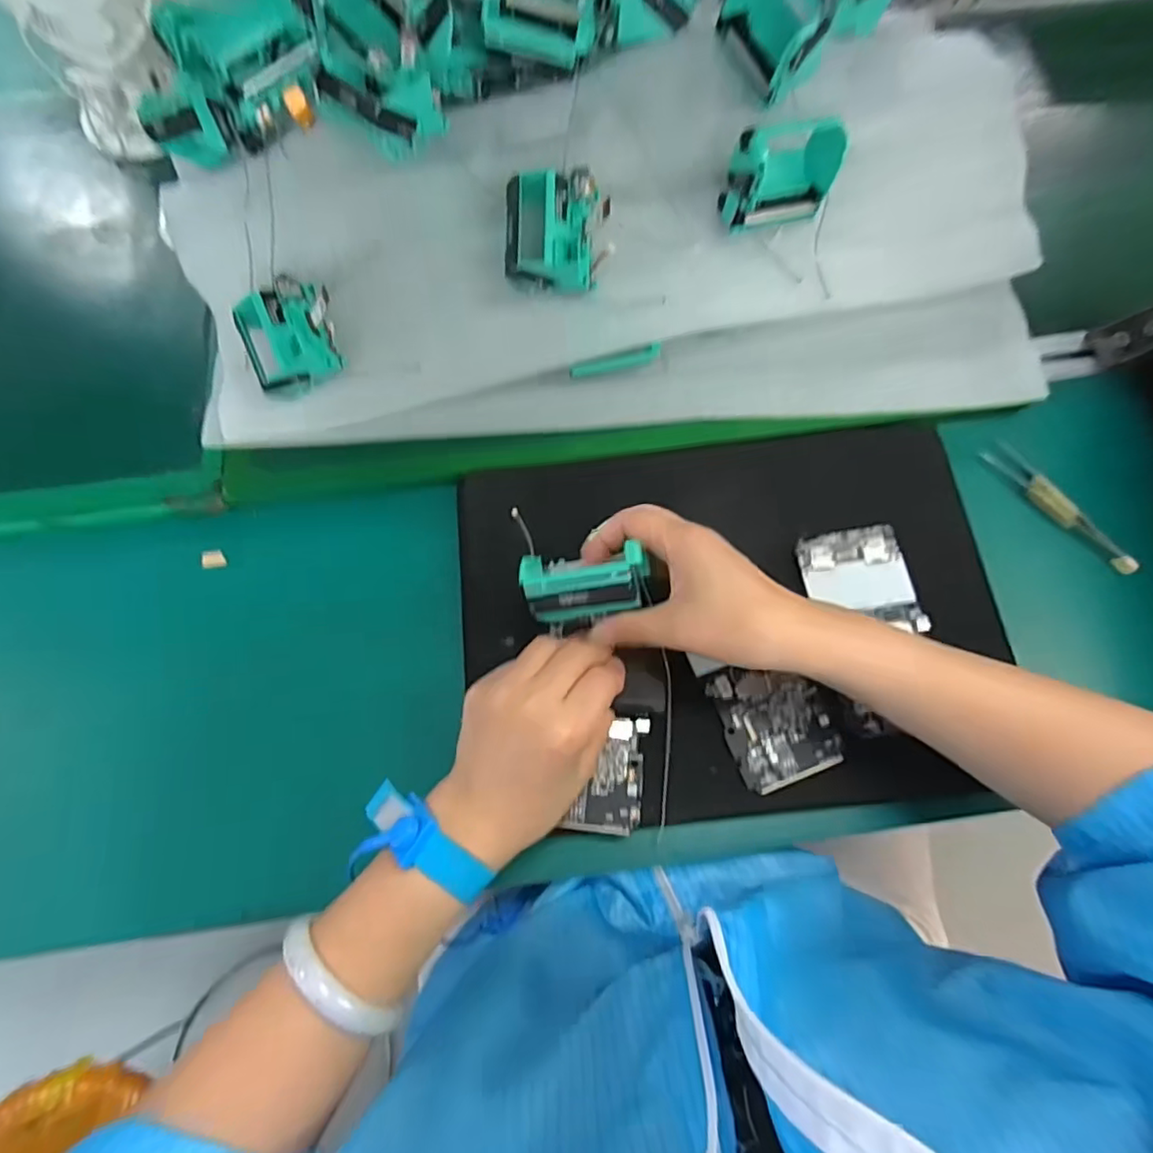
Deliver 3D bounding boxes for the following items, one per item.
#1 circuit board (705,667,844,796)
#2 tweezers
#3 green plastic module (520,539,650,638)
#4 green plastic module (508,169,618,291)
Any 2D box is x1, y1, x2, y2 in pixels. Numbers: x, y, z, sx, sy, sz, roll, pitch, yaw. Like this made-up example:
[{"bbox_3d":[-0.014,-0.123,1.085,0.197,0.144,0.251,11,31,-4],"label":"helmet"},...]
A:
[{"bbox_3d":[0.124,0.089,0.378,0.064,0.007,0.073,-19,72,-5],"label":"circuit board"},{"bbox_3d":[0.351,-0.051,0.441,0.018,0.011,0.123,-34,73,-10],"label":"tweezers"},{"bbox_3d":[0.005,0.005,0.337,0.068,0.023,0.038,-6,71,0],"label":"green plastic module"},{"bbox_3d":[-0.013,-0.224,0.395,0.065,0.031,0.065,4,90,-8],"label":"green plastic module"}]

